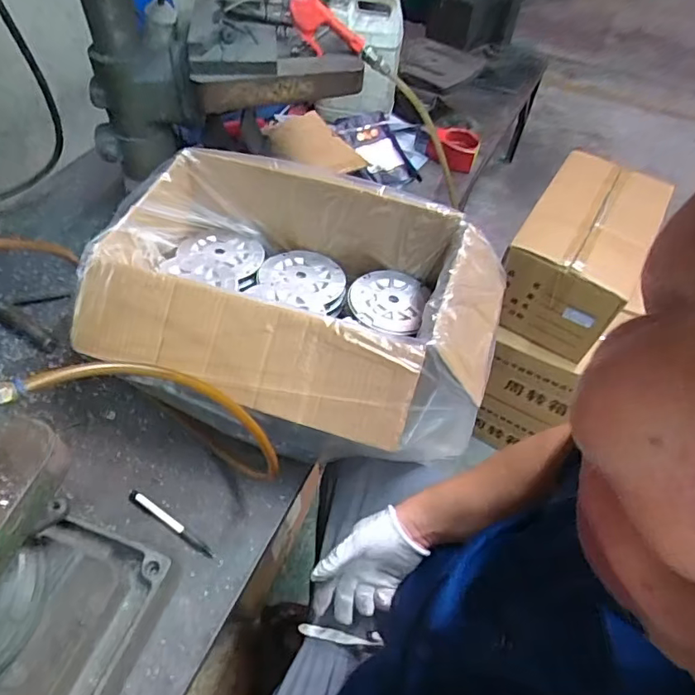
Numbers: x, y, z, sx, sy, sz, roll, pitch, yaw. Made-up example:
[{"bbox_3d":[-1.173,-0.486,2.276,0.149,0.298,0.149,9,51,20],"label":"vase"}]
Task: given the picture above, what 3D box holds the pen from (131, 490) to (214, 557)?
[{"bbox_3d":[-0.228,0.225,0.671,0.138,0.009,0.014,28,56,17],"label":"pen"}]

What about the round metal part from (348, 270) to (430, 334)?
[{"bbox_3d":[0.063,-0.072,0.809,0.115,0.023,0.134,16,53,9],"label":"round metal part"}]

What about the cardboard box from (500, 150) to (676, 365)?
[{"bbox_3d":[0.516,-0.212,1.178,0.232,0.237,0.376,27,55,16],"label":"cardboard box"}]

